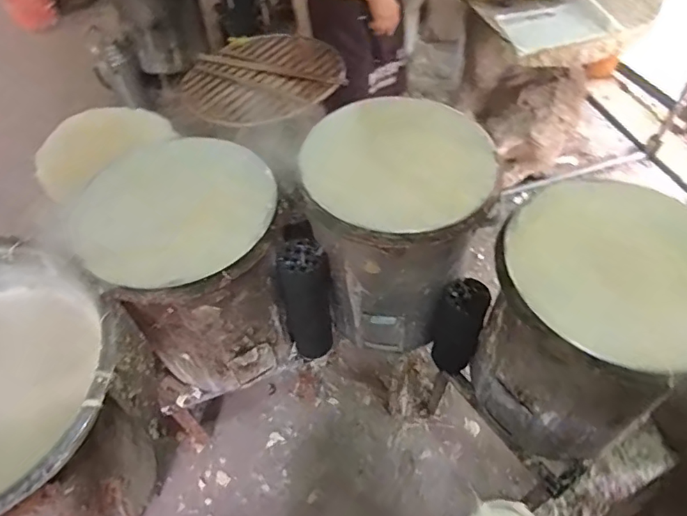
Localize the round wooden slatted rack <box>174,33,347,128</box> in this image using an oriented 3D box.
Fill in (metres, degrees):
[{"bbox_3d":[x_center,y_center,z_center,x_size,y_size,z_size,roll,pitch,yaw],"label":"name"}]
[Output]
[{"bbox_3d":[-0.196,-0.454,1.274,0.390,0.026,0.366,-1,53,2],"label":"round wooden slatted rack"}]

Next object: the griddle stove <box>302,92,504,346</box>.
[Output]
[{"bbox_3d":[0.115,-0.055,1.170,0.350,0.516,0.331,-1,53,2],"label":"griddle stove"}]

